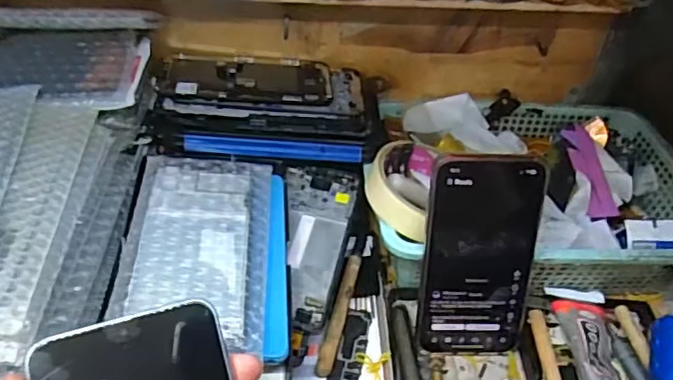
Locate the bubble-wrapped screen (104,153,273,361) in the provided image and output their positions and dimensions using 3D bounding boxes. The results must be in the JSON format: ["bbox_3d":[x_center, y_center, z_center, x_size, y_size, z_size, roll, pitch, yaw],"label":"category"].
[{"bbox_3d":[-0.089,0.032,0.374,0.088,0.013,0.149,2,42,-5],"label":"bubble-wrapped screen"}]

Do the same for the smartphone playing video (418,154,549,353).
[{"bbox_3d":[0.099,0.048,0.402,0.076,0.149,0.006,0,21,-2],"label":"smartphone playing video"}]

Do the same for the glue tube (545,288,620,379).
[{"bbox_3d":[0.186,0.127,0.410,0.043,0.024,0.140,5,42,-2],"label":"glue tube"}]

